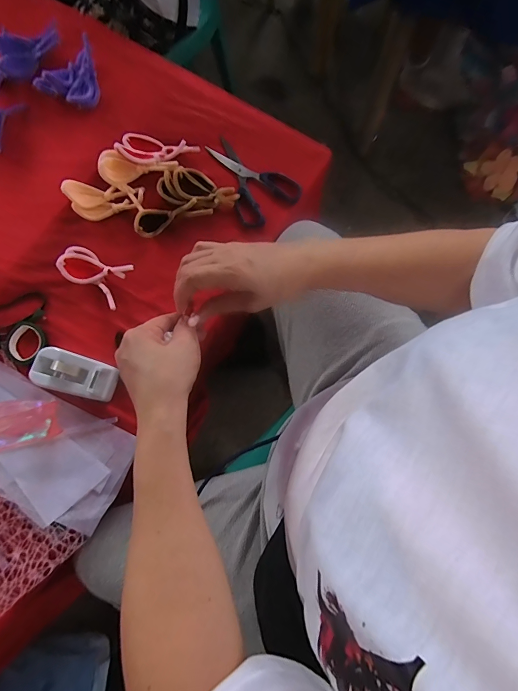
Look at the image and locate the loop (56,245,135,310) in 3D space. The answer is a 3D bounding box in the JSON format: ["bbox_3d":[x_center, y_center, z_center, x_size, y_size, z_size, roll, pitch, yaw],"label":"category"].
[{"bbox_3d":[-0.242,-0.108,0.515,0.104,0.027,0.064,30,79,7],"label":"loop"}]

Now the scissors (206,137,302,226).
[{"bbox_3d":[-0.021,-0.265,0.554,0.109,0.017,0.163,-42,80,-9],"label":"scissors"}]

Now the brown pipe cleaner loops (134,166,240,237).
[{"bbox_3d":[-0.123,-0.225,0.531,0.154,0.036,0.103,-26,78,-6],"label":"brown pipe cleaner loops"}]

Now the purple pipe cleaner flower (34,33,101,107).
[{"bbox_3d":[-0.310,-0.452,0.580,0.093,0.044,0.101,29,79,7],"label":"purple pipe cleaner flower"}]

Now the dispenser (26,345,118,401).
[{"bbox_3d":[-0.248,0.038,0.472,0.105,0.037,0.055,16,77,4],"label":"dispenser"}]

